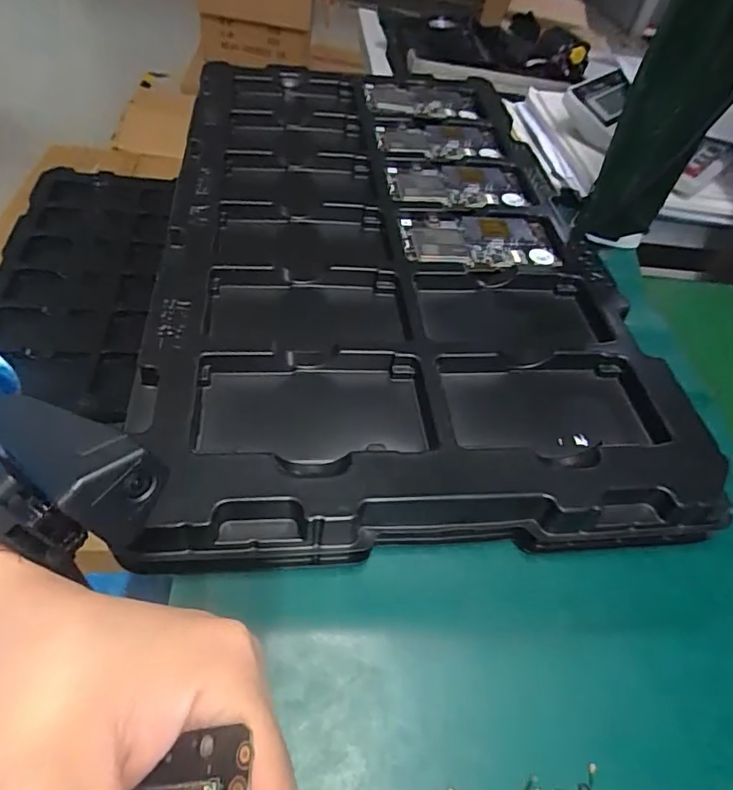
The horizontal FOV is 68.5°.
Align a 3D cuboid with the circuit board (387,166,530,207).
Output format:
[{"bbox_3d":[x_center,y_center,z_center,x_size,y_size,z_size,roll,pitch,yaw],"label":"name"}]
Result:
[{"bbox_3d":[0.082,-0.191,0.487,0.122,0.004,0.066,2,50,-11],"label":"circuit board"}]

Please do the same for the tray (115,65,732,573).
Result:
[{"bbox_3d":[0.017,-0.139,0.439,0.331,0.036,0.554,2,50,-10],"label":"tray"}]

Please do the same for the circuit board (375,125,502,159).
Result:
[{"bbox_3d":[0.071,-0.257,0.543,0.120,0.007,0.071,3,50,-10],"label":"circuit board"}]

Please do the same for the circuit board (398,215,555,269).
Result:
[{"bbox_3d":[0.090,-0.126,0.436,0.124,0.008,0.063,-2,51,-14],"label":"circuit board"}]

